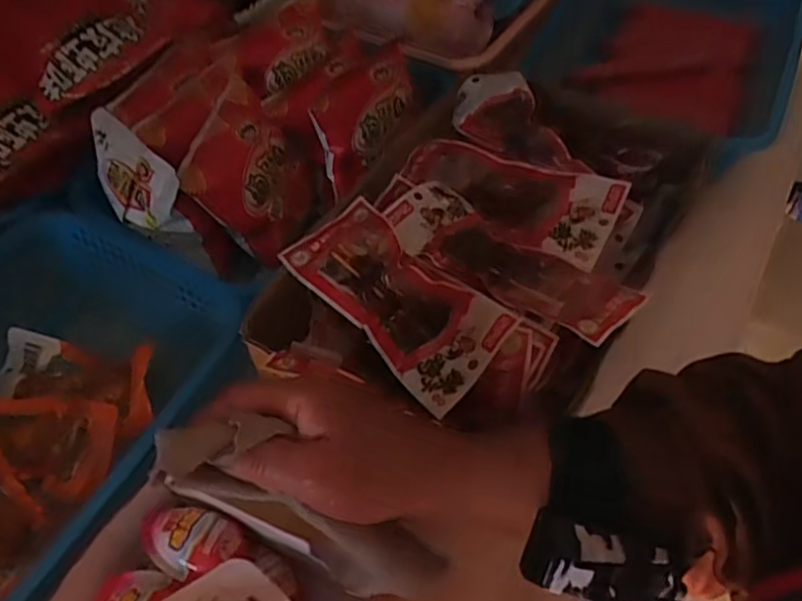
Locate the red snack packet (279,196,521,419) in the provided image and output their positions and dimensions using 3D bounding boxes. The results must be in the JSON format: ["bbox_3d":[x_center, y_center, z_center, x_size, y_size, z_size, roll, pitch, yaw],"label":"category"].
[{"bbox_3d":[-0.007,-0.010,0.476,0.083,0.019,0.182,-39,61,-22],"label":"red snack packet"}]

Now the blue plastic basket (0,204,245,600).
[{"bbox_3d":[-0.308,0.090,0.514,0.239,0.089,0.333,19,57,17],"label":"blue plastic basket"}]

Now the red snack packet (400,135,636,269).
[{"bbox_3d":[0.084,-0.089,0.556,0.185,0.032,0.081,23,59,19],"label":"red snack packet"}]

